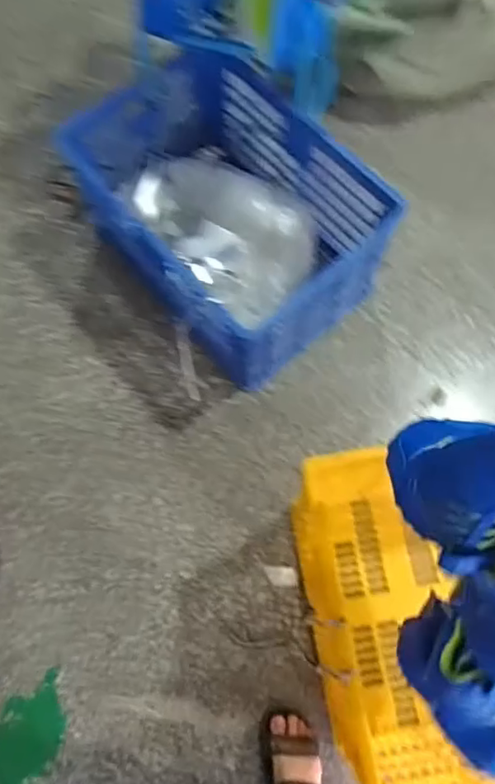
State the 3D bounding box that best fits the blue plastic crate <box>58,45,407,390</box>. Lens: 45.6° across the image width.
[{"bbox_3d":[-0.052,-0.396,1.275,0.425,0.266,0.657,-41,75,-11],"label":"blue plastic crate"}]

